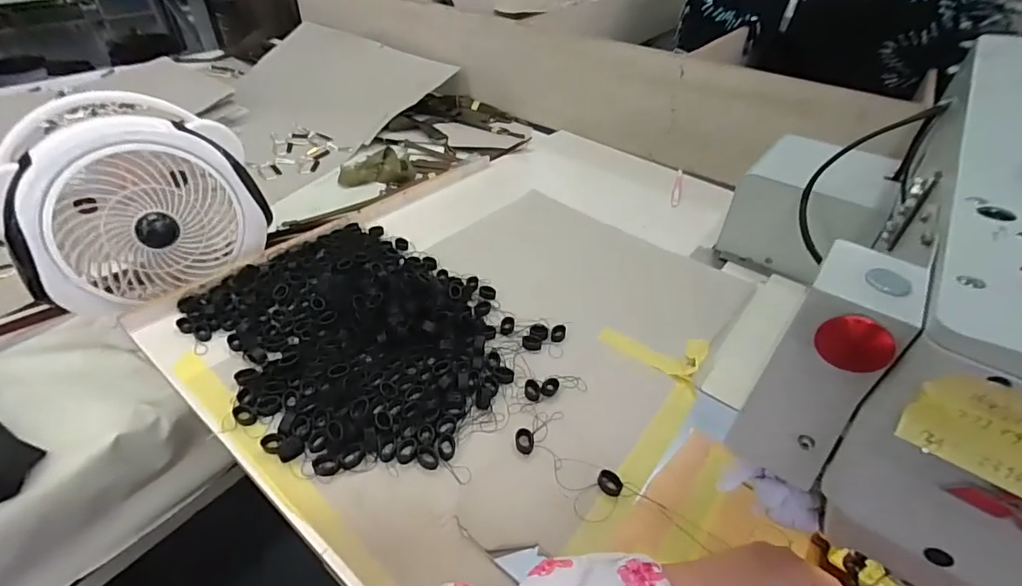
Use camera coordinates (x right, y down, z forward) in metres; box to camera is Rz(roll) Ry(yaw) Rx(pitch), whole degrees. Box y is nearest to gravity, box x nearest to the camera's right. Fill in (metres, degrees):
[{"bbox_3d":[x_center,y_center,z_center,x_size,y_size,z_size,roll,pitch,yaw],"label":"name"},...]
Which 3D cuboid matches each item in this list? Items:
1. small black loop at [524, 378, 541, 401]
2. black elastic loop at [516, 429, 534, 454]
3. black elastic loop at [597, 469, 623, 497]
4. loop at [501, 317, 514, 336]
[{"bbox_3d":[0.021,0.092,0.465,0.014,0.006,0.023,-3,43,-5],"label":"small black loop"},{"bbox_3d":[0.012,0.128,0.420,0.016,0.008,0.021,3,43,1],"label":"black elastic loop"},{"bbox_3d":[0.080,0.153,0.394,0.022,0.004,0.017,34,52,29],"label":"black elastic loop"},{"bbox_3d":[-0.004,0.036,0.534,0.014,0.006,0.021,7,43,5],"label":"loop"}]

